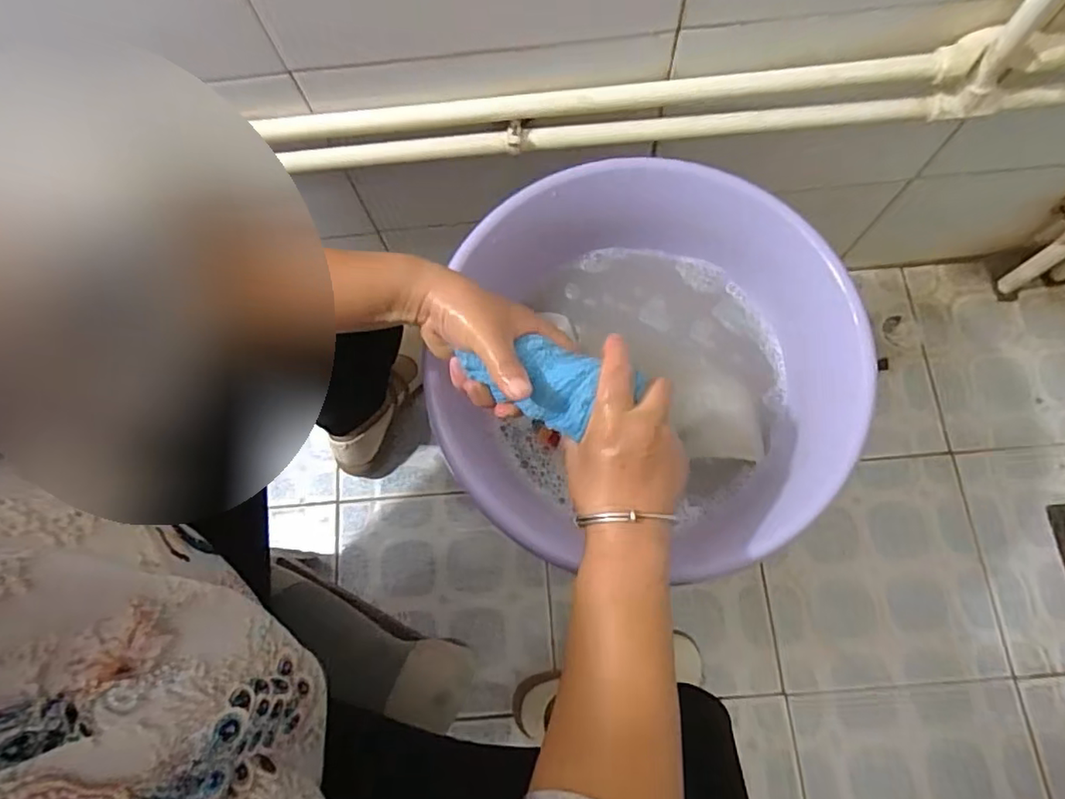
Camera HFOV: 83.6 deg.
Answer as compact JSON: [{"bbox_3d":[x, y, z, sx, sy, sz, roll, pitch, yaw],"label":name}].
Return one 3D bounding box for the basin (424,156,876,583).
[{"bbox_3d":[0.089,-0.027,0.543,0.353,0.105,0.362,20,74,8],"label":"basin"}]

